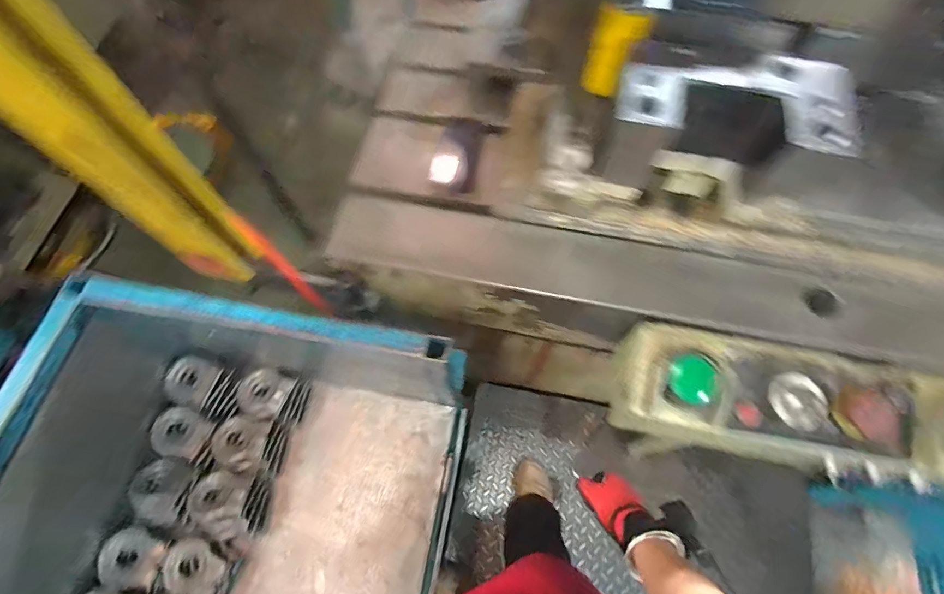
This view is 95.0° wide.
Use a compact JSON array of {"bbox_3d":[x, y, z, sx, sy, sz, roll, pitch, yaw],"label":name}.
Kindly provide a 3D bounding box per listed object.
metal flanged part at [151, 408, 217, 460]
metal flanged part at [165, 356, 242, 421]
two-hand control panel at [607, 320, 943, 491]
[{"bbox_3d":[-0.595,0.276,0.882,0.088,0.041,0.093,14,67,6],"label":"metal flanged part"},{"bbox_3d":[-0.563,0.191,0.918,0.133,0.075,0.105,17,68,7],"label":"metal flanged part"},{"bbox_3d":[0.470,0.170,0.621,0.508,0.114,0.171,12,67,5],"label":"two-hand control panel"}]

